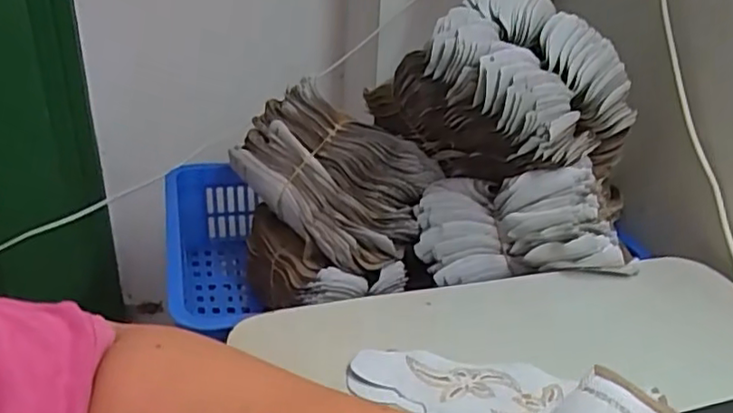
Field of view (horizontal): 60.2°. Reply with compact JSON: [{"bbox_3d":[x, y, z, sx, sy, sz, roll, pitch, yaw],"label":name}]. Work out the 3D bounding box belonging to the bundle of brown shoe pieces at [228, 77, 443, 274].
[{"bbox_3d":[-0.038,-0.047,0.881,0.291,0.100,0.214,35,76,23],"label":"bundle of brown shoe pieces"}]

